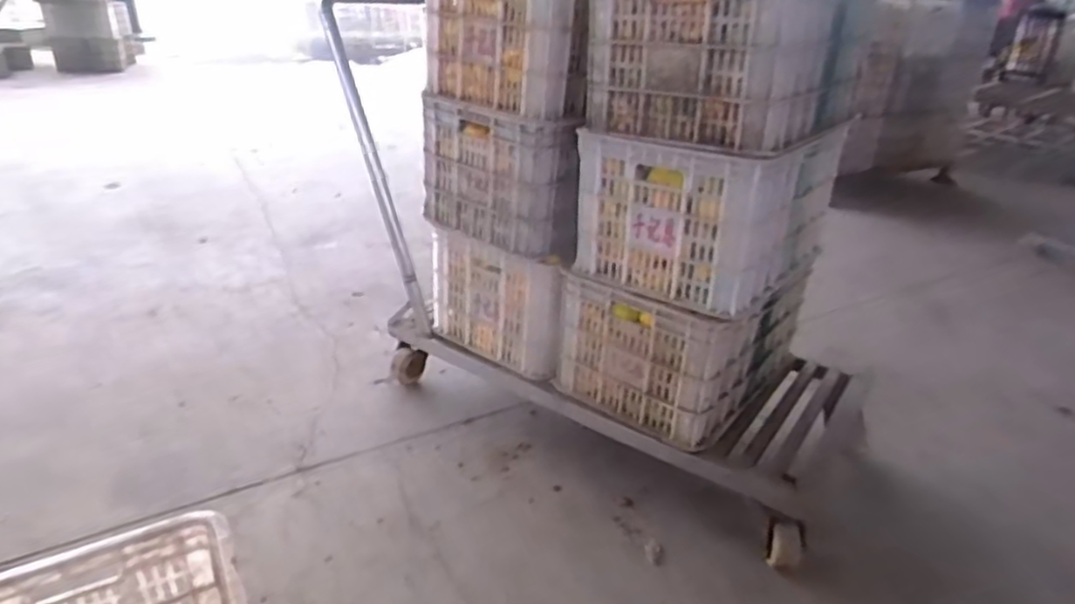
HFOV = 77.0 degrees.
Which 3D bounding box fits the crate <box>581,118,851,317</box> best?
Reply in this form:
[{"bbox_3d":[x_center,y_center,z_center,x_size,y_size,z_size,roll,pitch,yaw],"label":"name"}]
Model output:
[{"bbox_3d":[0.349,-0.203,1.333,0.331,0.280,0.481,22,32,34],"label":"crate"}]

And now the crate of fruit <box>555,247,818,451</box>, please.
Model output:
[{"bbox_3d":[0.347,0.054,1.483,0.352,0.291,0.523,22,32,34],"label":"crate of fruit"}]

